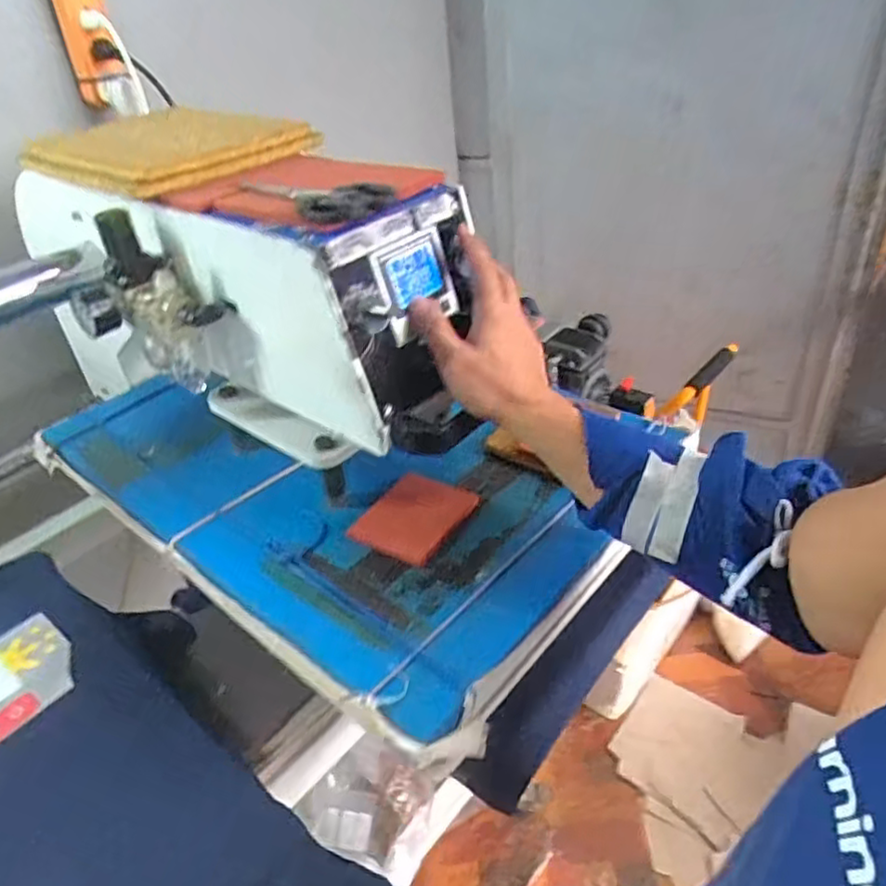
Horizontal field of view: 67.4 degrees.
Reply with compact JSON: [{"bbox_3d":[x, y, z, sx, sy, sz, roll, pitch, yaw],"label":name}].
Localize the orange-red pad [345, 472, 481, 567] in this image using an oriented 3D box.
[{"bbox_3d":[-0.025,0.064,0.583,0.074,0.010,0.094,26,48,23],"label":"orange-red pad"}]

